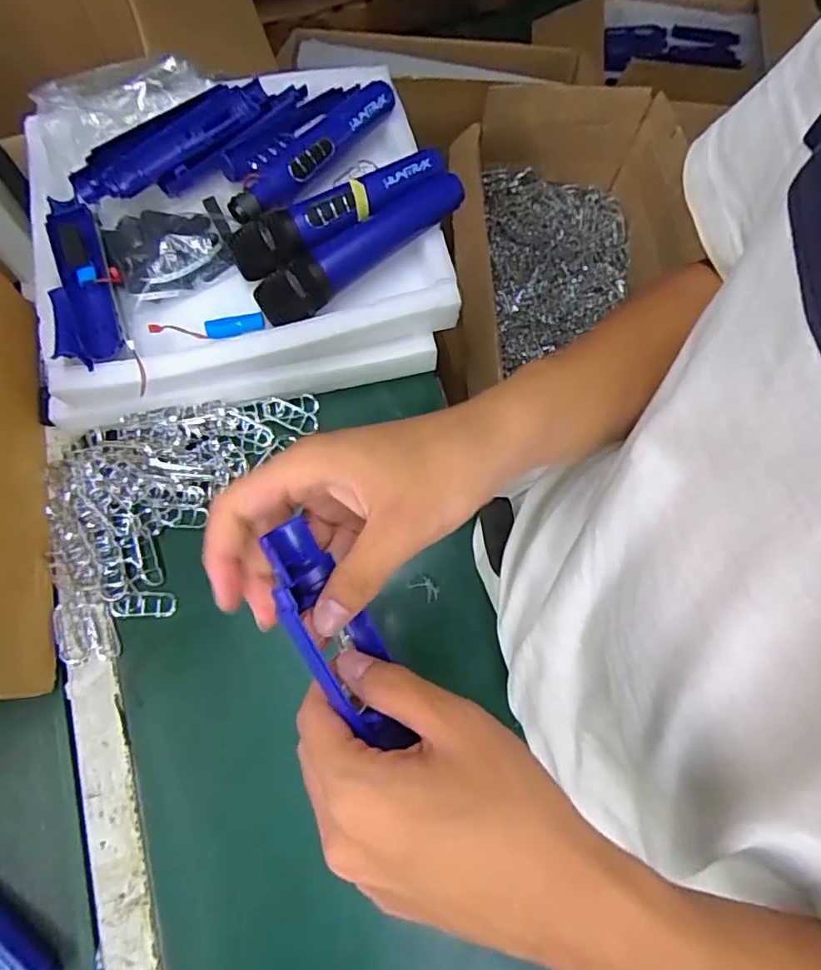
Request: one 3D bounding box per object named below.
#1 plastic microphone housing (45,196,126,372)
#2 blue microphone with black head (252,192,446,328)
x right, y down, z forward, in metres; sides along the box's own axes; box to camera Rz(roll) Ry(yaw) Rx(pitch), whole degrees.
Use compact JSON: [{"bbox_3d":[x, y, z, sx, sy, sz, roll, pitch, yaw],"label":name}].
[{"bbox_3d":[-0.282,-0.179,0.474,0.045,0.019,0.168,-15,73,-7],"label":"plastic microphone housing"},{"bbox_3d":[-0.044,-0.209,0.486,0.197,0.037,0.041,-37,77,-13],"label":"blue microphone with black head"}]

